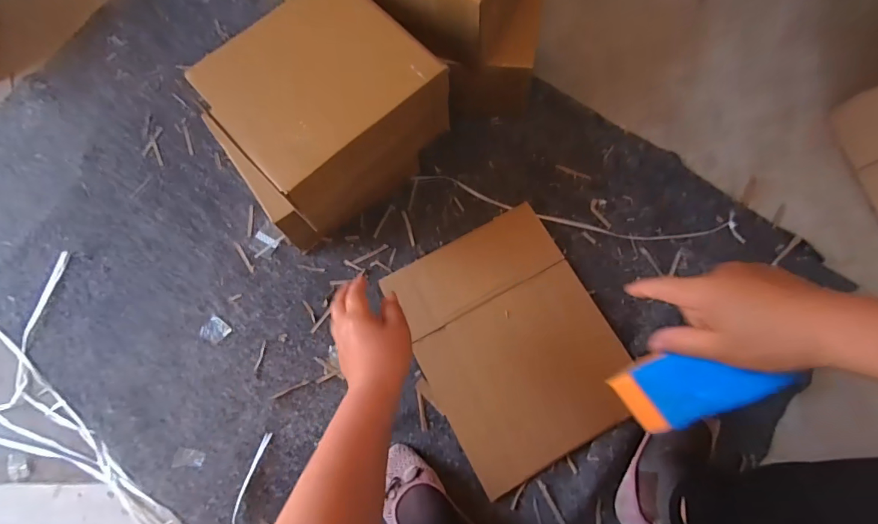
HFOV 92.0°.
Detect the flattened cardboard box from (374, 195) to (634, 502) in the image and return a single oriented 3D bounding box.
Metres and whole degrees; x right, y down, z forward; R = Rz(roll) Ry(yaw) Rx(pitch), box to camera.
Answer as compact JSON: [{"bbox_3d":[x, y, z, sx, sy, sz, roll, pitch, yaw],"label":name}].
[{"bbox_3d":[0.119,0.126,0.690,0.296,0.026,0.380,-28,75,-5],"label":"flattened cardboard box"}]

